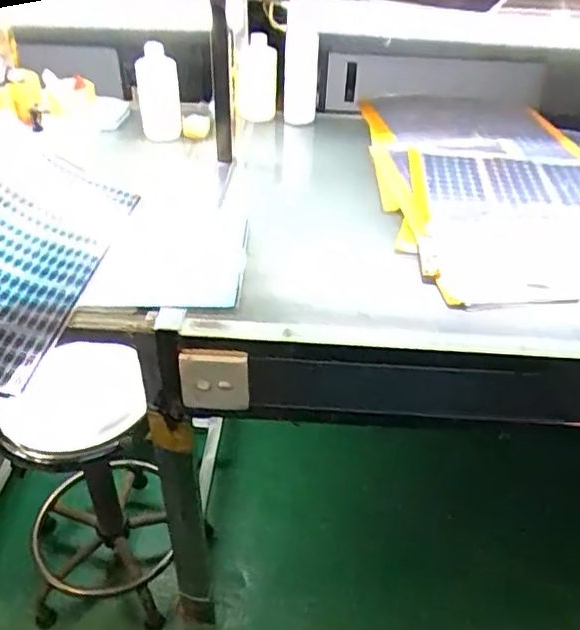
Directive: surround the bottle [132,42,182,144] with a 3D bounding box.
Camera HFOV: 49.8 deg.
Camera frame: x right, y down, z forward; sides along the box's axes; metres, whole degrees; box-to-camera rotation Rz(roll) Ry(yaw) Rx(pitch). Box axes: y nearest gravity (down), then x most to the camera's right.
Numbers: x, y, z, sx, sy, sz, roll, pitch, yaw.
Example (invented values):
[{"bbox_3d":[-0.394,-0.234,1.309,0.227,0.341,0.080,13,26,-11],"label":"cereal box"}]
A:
[{"bbox_3d":[-0.279,-0.469,1.329,0.086,0.198,0.060,-8,39,-12],"label":"bottle"}]

